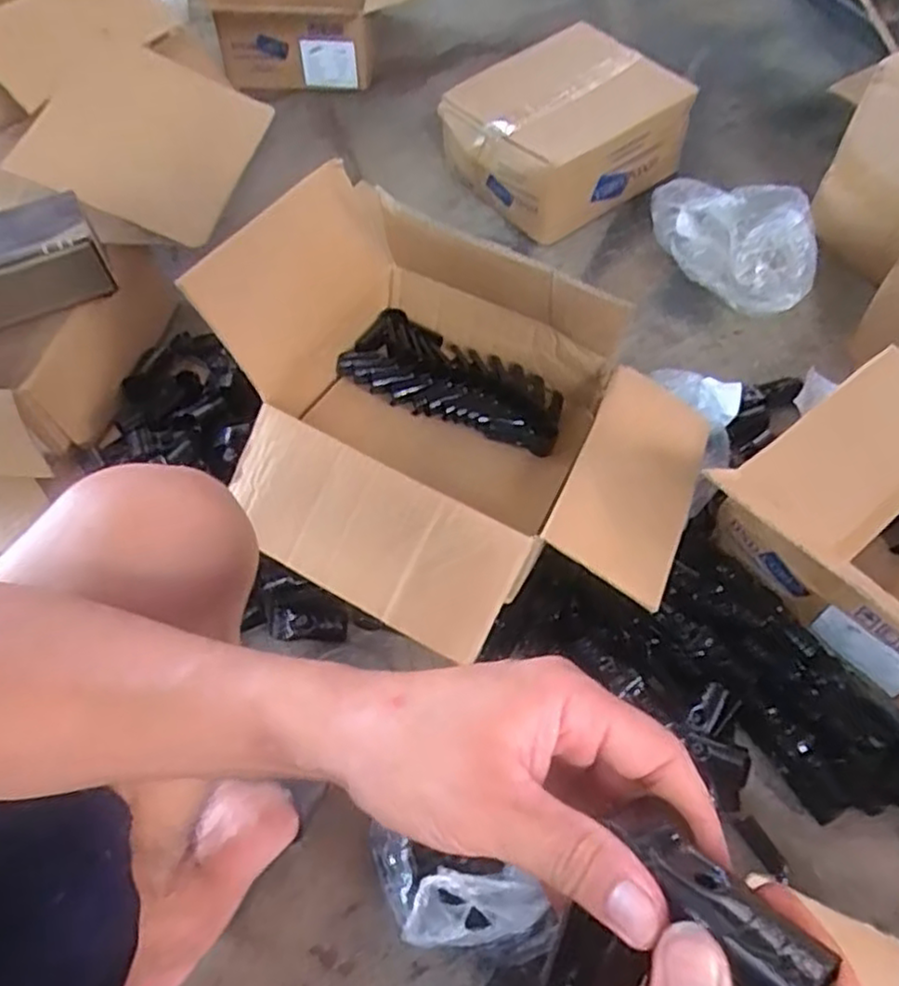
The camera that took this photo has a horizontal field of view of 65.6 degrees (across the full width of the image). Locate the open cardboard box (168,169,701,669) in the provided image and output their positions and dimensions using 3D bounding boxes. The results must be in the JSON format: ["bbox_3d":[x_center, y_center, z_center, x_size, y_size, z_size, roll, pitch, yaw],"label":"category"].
[{"bbox_3d":[0.005,-0.071,0.722,0.494,0.232,0.398,21,61,13],"label":"open cardboard box"}]

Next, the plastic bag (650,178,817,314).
[{"bbox_3d":[0.409,-0.377,1.012,0.275,0.097,0.157,40,67,22],"label":"plastic bag"}]

